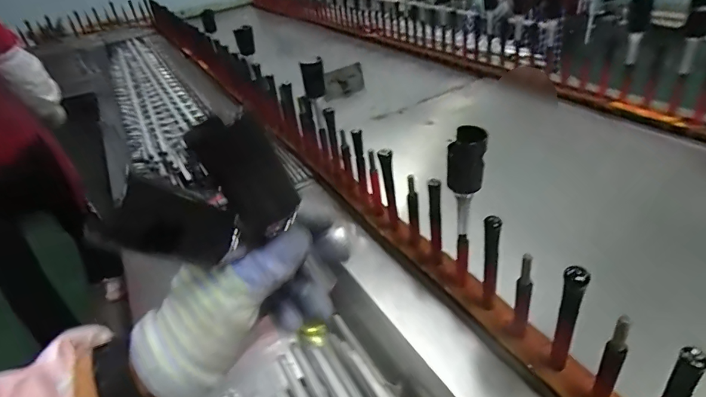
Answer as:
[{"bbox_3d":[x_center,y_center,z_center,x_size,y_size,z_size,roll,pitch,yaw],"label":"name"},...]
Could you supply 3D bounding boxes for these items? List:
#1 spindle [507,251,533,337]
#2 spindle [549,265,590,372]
[{"bbox_3d":[0.189,0.110,0.479,0.019,0.134,0.020,8,35,21],"label":"spindle"},{"bbox_3d":[0.212,0.126,0.430,0.019,0.148,0.017,14,38,29],"label":"spindle"}]

